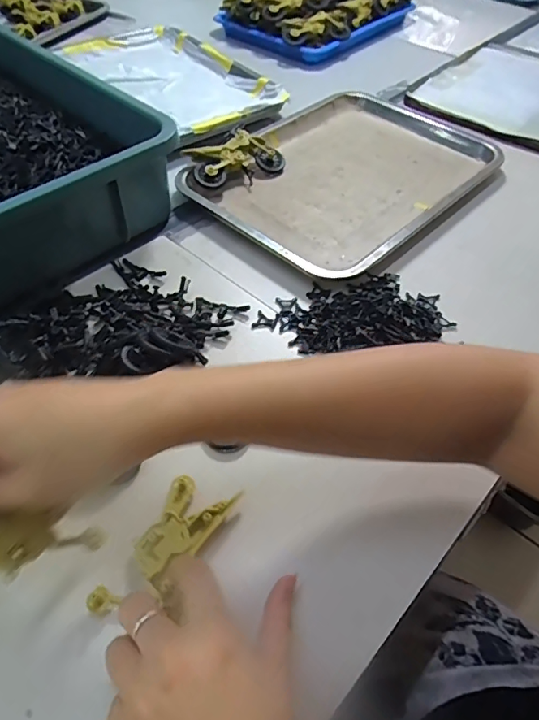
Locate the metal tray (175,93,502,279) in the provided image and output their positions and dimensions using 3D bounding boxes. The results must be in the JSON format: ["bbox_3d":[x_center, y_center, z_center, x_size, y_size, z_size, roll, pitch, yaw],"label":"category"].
[{"bbox_3d":[0.095,-0.231,0.577,0.260,0.028,0.355,36,60,24],"label":"metal tray"}]

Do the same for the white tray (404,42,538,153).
[{"bbox_3d":[0.386,-0.421,0.735,0.231,0.013,0.328,35,59,23],"label":"white tray"}]

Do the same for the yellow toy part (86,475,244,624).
[{"bbox_3d":[-0.067,0.118,0.304,0.047,0.010,0.104,32,56,21],"label":"yellow toy part"}]

